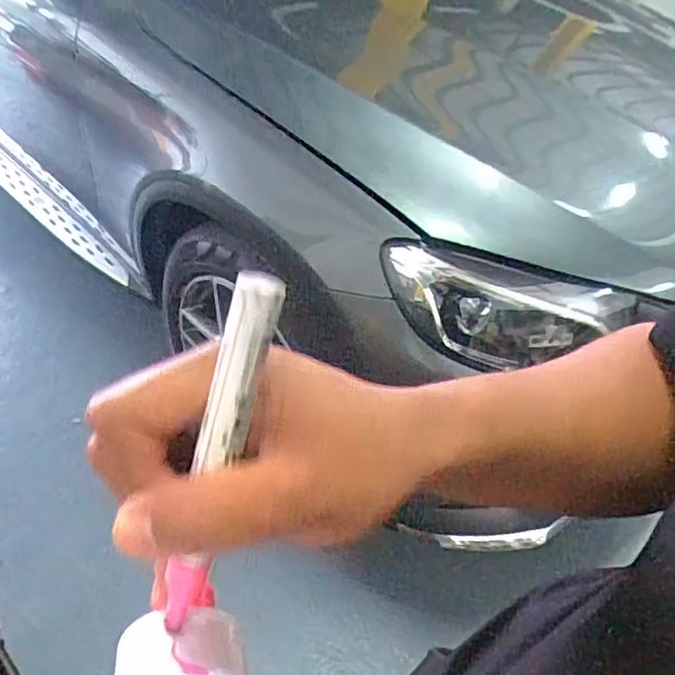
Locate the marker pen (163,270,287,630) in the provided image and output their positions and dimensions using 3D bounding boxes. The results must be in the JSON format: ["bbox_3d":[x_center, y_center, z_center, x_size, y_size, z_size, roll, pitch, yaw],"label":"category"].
[{"bbox_3d":[-0.041,0.043,0.206,0.015,0.136,0.012,27,24,22],"label":"marker pen"}]

